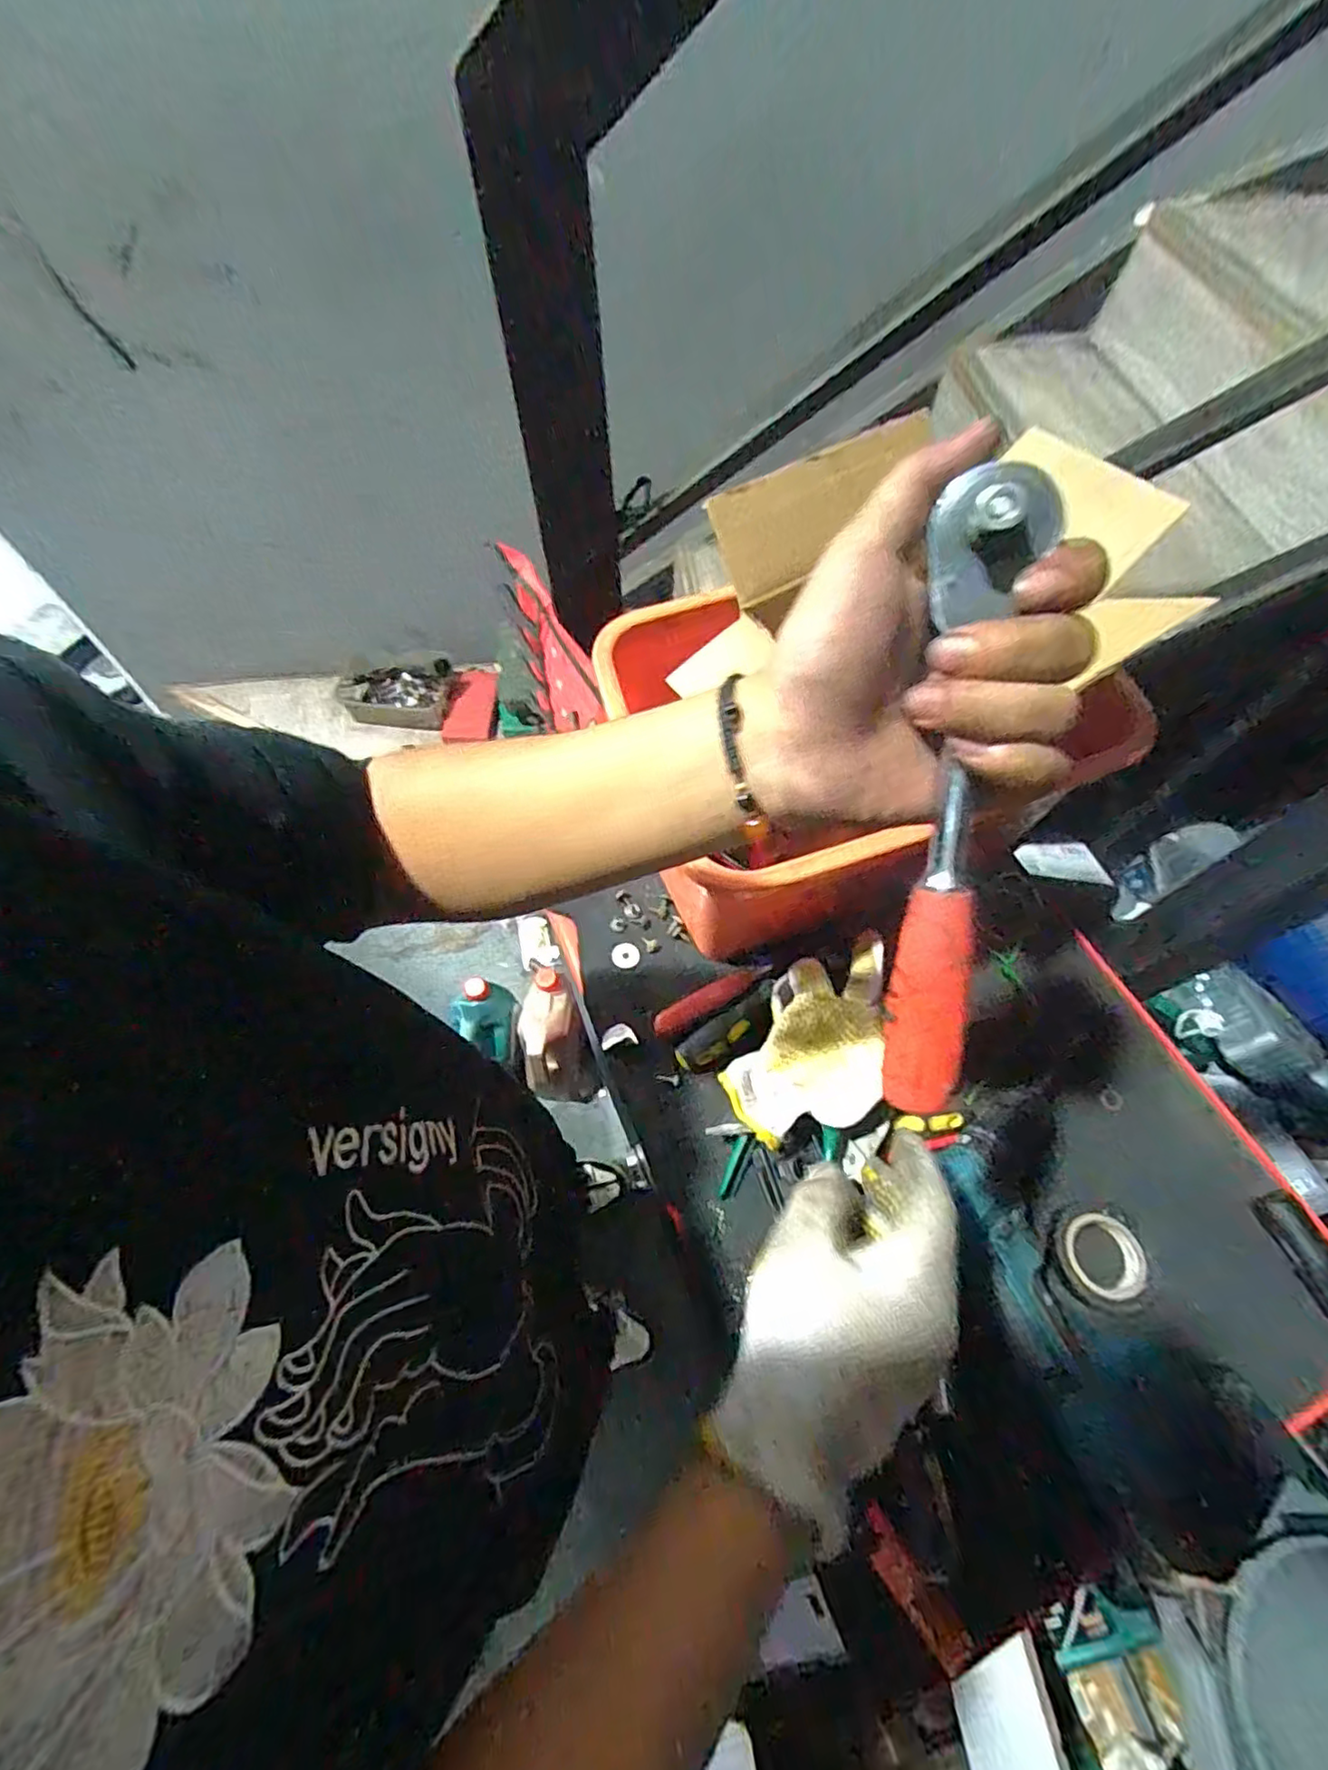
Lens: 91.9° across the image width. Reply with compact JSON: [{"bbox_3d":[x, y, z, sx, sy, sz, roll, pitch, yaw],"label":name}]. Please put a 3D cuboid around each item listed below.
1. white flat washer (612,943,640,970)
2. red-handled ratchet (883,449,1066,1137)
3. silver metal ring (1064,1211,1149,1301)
[{"bbox_3d":[-0.037,0.068,0.617,0.027,0.004,0.025,-1,78,4],"label":"white flat washer"},{"bbox_3d":[0.105,-0.019,0.231,0.031,0.025,0.224,0,105,0],"label":"red-handled ratchet"},{"bbox_3d":[0.332,0.278,0.482,0.057,0.015,0.056,0,62,0],"label":"silver metal ring"}]

